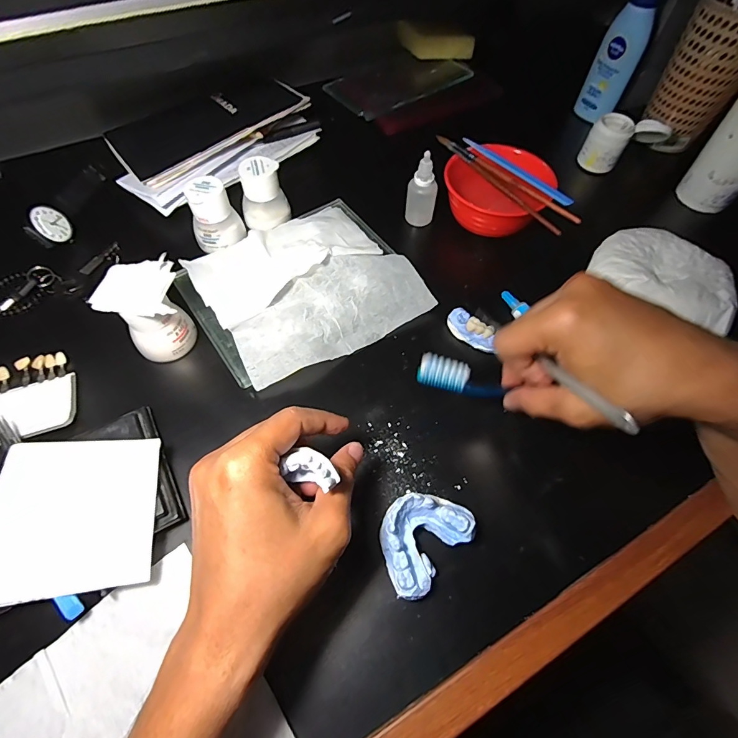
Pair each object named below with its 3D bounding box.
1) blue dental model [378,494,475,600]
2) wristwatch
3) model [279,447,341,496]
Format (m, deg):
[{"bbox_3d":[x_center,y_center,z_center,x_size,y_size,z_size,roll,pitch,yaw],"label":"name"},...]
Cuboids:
[{"bbox_3d":[0.035,0.114,0.270,0.068,0.027,0.048,-41,70,-21],"label":"blue dental model"},{"bbox_3d":[-0.319,-0.180,0.419,0.021,0.035,0.123,3,61,0],"label":"wristwatch"},{"bbox_3d":[-0.033,0.055,0.221,0.033,0.018,0.021,35,66,16],"label":"model"}]

